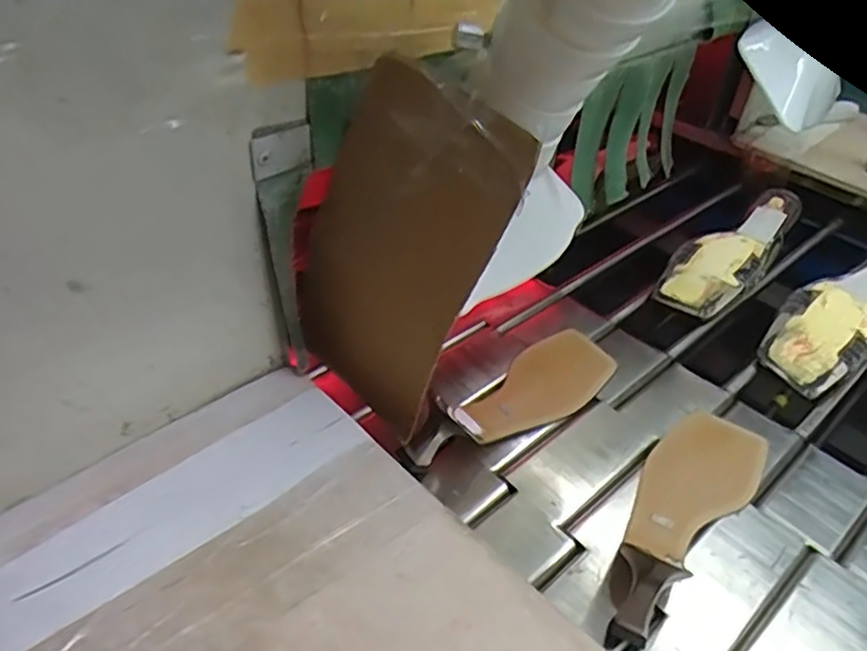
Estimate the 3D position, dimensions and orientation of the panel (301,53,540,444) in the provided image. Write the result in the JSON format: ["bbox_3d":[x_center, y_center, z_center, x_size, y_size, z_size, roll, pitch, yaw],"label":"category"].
[{"bbox_3d":[-0.027,-0.042,0.442,0.123,0.227,0.017,39,34,21],"label":"panel"}]

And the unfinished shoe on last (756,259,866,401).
[{"bbox_3d":[0.394,-0.012,0.651,0.212,0.058,0.081,-31,51,-34],"label":"unfinished shoe on last"}]

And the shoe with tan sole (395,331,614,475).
[{"bbox_3d":[0.071,0.051,0.549,0.071,0.057,0.229,33,48,30],"label":"shoe with tan sole"}]

